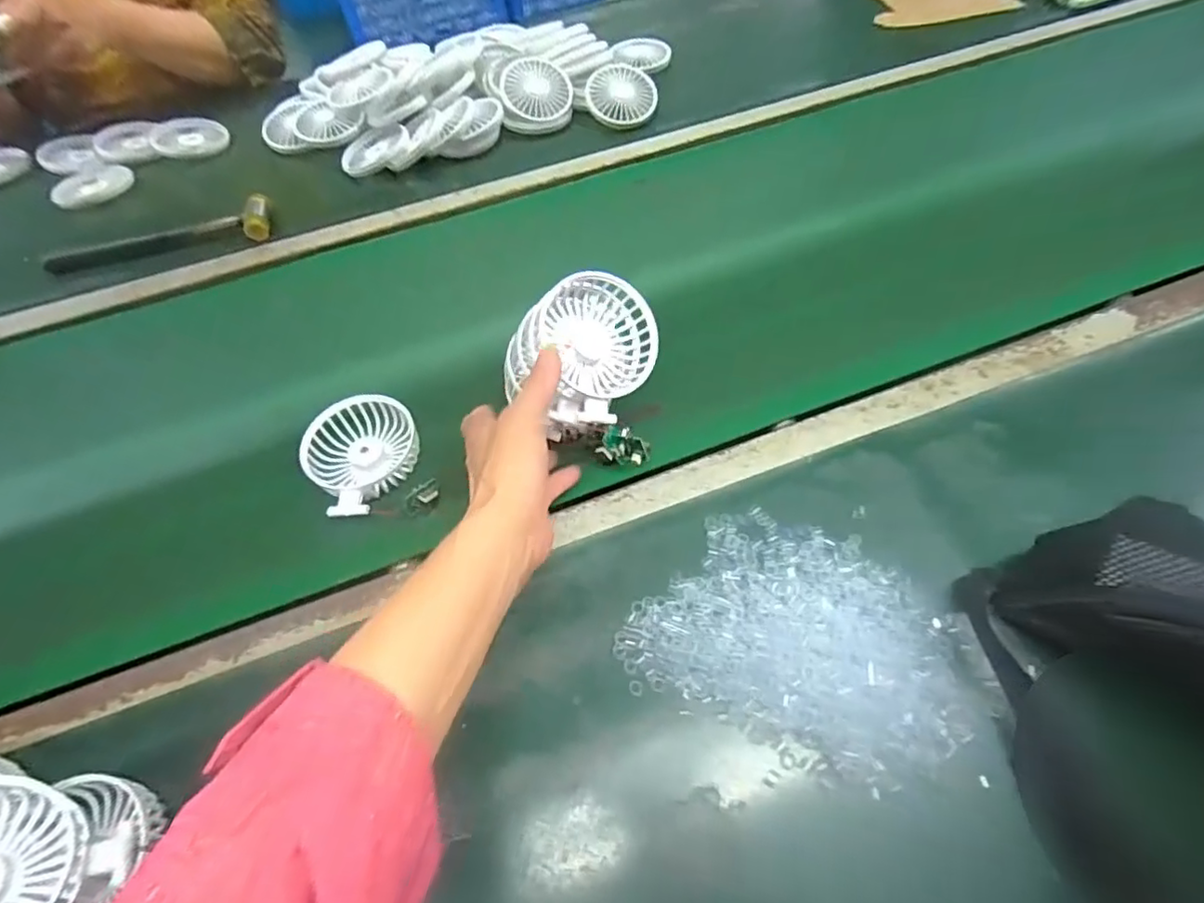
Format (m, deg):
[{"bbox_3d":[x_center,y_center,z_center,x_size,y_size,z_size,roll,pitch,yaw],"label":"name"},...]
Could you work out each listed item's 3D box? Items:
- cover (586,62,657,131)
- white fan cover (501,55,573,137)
[{"bbox_3d":[0.025,-0.442,0.755,0.087,0.018,0.091,-27,85,-11],"label":"cover"},{"bbox_3d":[-0.081,-0.440,0.752,0.086,0.017,0.090,-7,98,-9],"label":"white fan cover"}]

